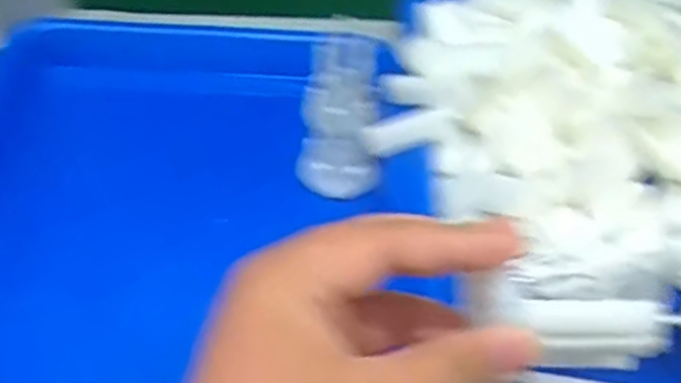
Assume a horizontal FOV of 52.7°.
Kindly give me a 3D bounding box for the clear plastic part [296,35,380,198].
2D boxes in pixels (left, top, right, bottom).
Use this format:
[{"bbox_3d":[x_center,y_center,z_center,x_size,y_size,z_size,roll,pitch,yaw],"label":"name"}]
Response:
[{"bbox_3d":[0.000,-0.042,0.389,0.043,0.015,0.089,3,86,-1],"label":"clear plastic part"}]

